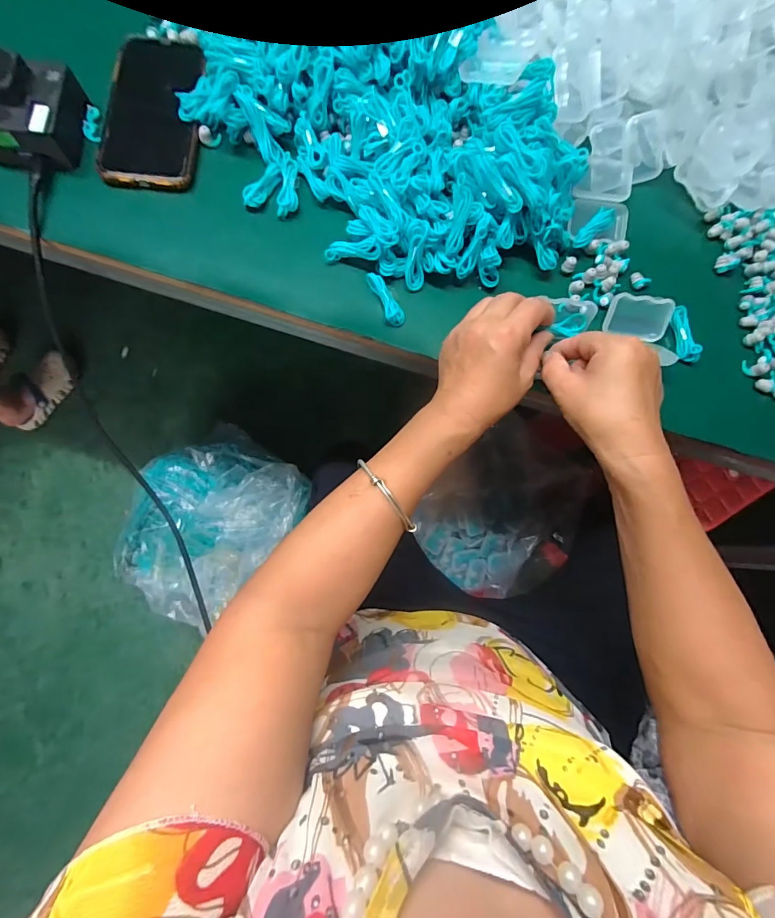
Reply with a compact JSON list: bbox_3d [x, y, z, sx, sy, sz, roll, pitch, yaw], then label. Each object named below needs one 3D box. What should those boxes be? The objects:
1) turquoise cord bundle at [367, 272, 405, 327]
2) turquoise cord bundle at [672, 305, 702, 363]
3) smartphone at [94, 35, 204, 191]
[{"bbox_3d":[-0.001,-0.139,0.347,0.017,0.014,0.050,-23,81,-9],"label":"turquoise cord bundle"},{"bbox_3d":[0.271,-0.114,0.361,0.011,0.013,0.052,-10,80,-7],"label":"turquoise cord bundle"},{"bbox_3d":[-0.211,-0.320,0.356,0.080,0.011,0.157,5,85,-2],"label":"smartphone"}]

